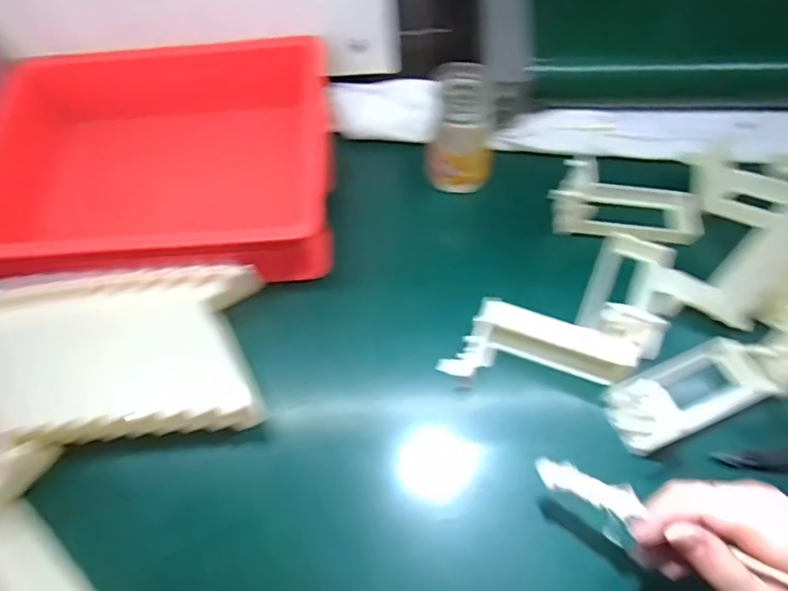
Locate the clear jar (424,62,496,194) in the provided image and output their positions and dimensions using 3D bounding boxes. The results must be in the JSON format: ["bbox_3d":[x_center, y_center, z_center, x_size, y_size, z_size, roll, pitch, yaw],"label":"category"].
[{"bbox_3d":[0.067,-0.161,0.529,0.064,0.120,0.057,7,61,8],"label":"clear jar"}]

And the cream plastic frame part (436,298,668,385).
[{"bbox_3d":[0.126,0.040,0.442,0.164,0.075,0.057,4,61,6],"label":"cream plastic frame part"}]

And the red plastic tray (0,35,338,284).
[{"bbox_3d":[-0.237,-0.146,0.535,0.349,0.082,0.270,-3,60,2],"label":"red plastic tray"}]

